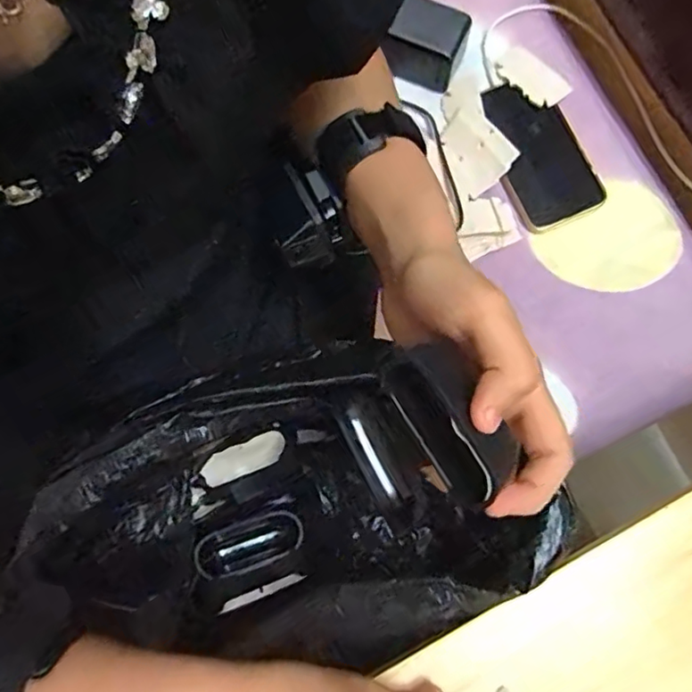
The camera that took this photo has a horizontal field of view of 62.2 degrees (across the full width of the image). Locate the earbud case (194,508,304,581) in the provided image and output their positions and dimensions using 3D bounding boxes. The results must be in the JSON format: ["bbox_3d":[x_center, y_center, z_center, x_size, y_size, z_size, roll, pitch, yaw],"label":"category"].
[{"bbox_3d":[-0.059,0.123,0.359,0.063,0.030,0.030,-19,78,-4],"label":"earbud case"}]

